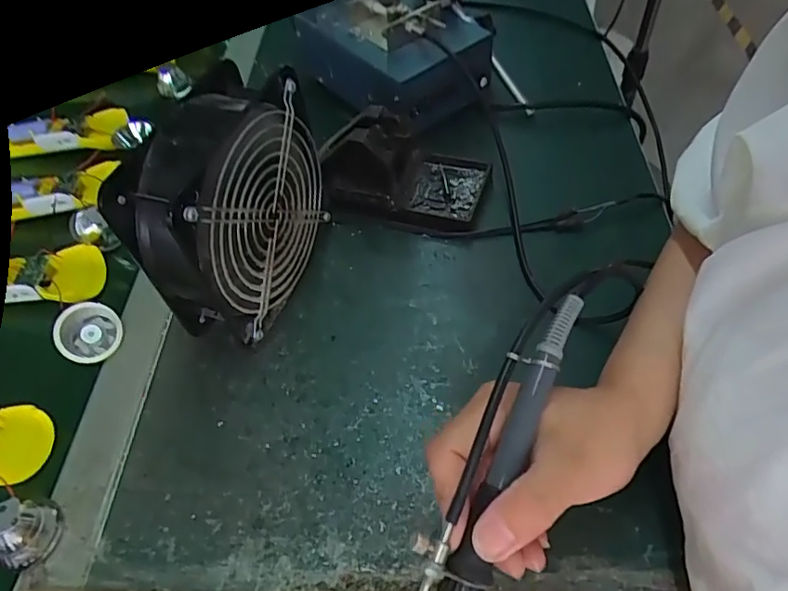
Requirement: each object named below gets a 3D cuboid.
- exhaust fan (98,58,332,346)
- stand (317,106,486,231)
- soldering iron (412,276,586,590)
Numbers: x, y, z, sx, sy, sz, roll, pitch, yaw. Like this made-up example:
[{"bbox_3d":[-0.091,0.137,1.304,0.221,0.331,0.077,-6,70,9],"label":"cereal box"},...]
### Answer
[{"bbox_3d":[-0.097,-0.051,0.361,0.056,0.156,0.136,18,58,19],"label":"exhaust fan"},{"bbox_3d":[0.010,-0.103,0.458,0.134,0.094,0.085,-1,53,7],"label":"stand"},{"bbox_3d":[0.041,0.083,0.242,0.030,0.030,0.213,21,75,18],"label":"soldering iron"}]

